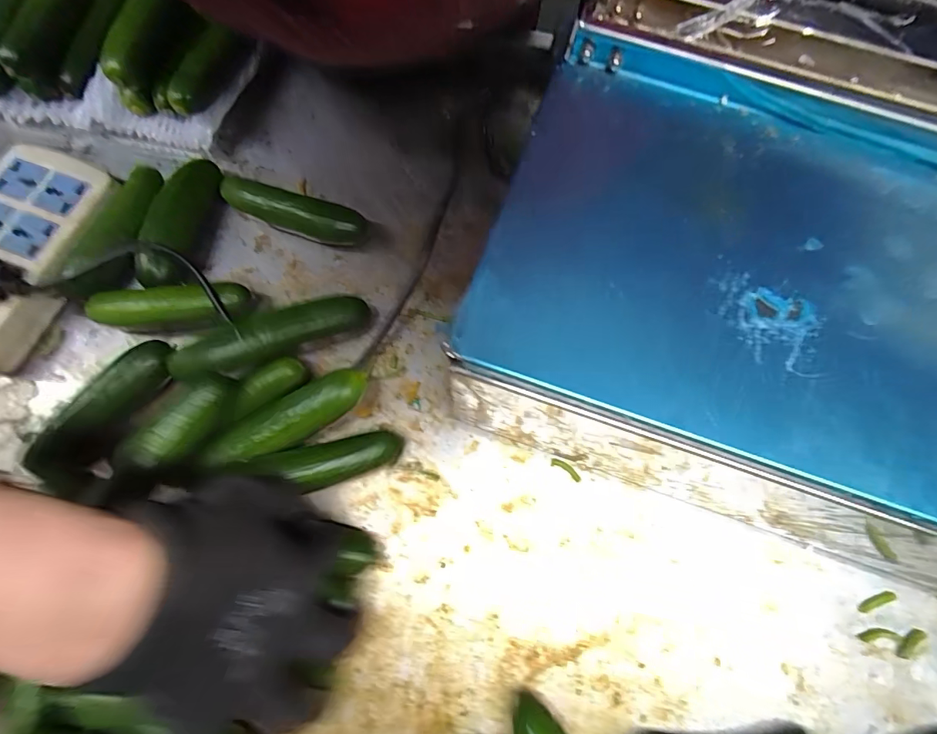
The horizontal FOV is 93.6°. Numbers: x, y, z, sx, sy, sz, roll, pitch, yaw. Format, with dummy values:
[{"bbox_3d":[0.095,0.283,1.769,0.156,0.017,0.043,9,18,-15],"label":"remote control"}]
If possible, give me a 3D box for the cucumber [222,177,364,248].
[{"bbox_3d":[-0.153,-0.133,0.382,0.124,0.036,0.030,12,73,3],"label":"cucumber"}]

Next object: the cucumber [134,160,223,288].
[{"bbox_3d":[-0.247,-0.126,0.378,0.032,0.041,0.123,3,73,0],"label":"cucumber"}]

